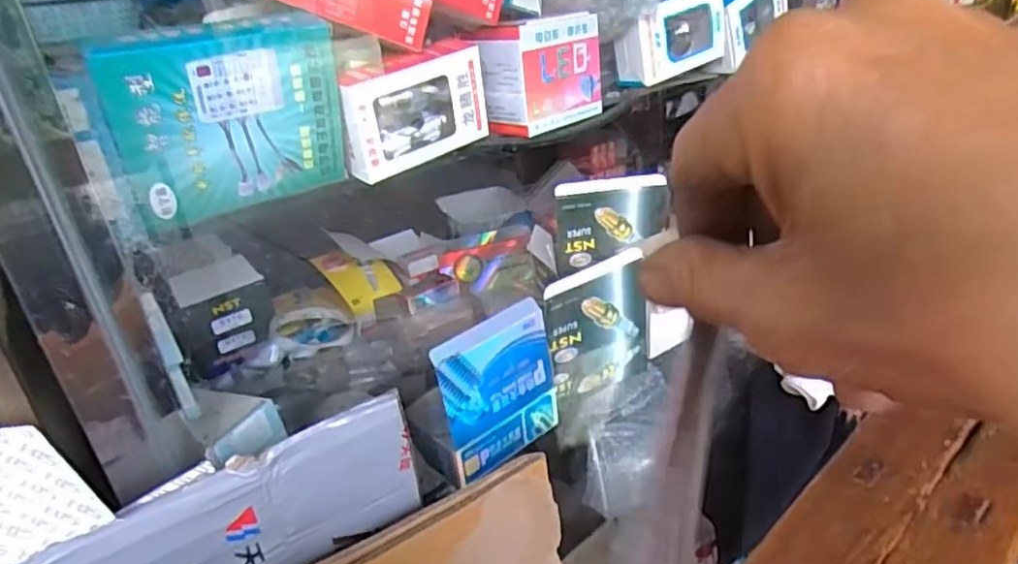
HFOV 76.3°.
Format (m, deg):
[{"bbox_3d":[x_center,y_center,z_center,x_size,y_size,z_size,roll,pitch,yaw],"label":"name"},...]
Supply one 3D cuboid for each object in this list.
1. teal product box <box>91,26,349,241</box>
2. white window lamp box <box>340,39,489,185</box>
[{"bbox_3d":[-0.168,-0.097,0.402,0.134,0.104,0.030,-25,30,-33],"label":"teal product box"},{"bbox_3d":[-0.069,-0.125,0.472,0.109,0.076,0.028,-24,30,-32],"label":"white window lamp box"}]

